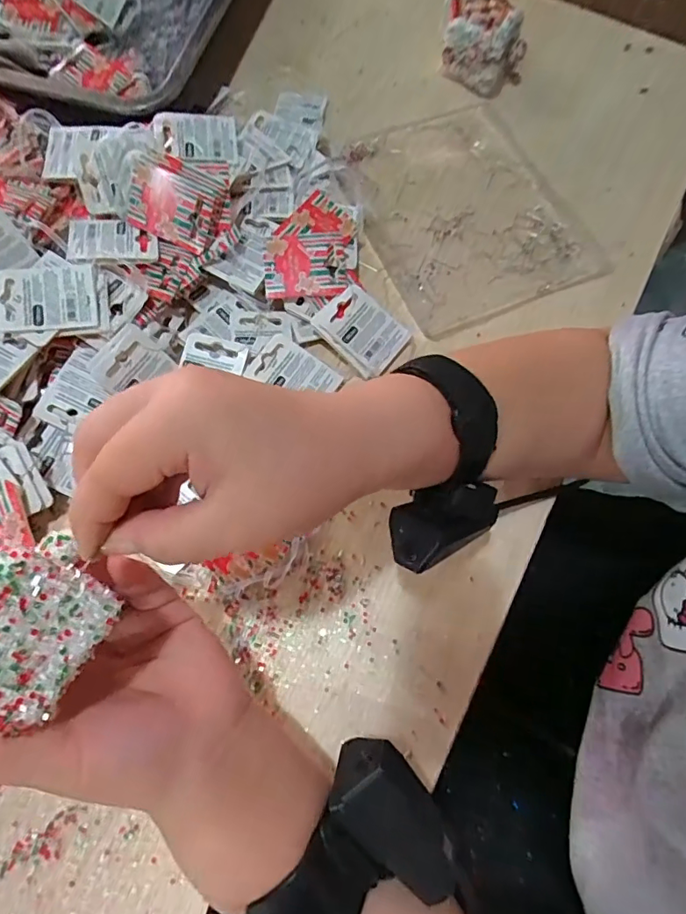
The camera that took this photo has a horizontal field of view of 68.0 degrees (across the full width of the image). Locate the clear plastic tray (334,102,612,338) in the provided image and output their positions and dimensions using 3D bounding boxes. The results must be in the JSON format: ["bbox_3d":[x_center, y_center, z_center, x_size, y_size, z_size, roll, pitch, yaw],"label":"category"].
[{"bbox_3d":[0.098,-0.207,0.418,0.163,0.014,0.200,-24,73,-10],"label":"clear plastic tray"}]

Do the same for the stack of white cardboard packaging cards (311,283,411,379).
[{"bbox_3d":[0.014,-0.094,0.375,0.062,0.005,0.049,42,75,-5],"label":"stack of white cardboard packaging cards"}]

